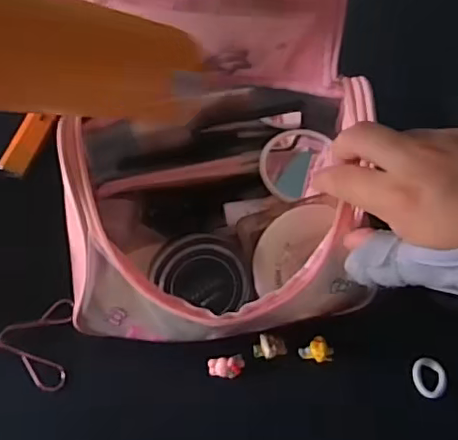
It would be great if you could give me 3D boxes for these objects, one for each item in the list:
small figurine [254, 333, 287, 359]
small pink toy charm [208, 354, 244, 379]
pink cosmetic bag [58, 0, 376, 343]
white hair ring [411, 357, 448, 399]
[{"bbox_3d":[0.031,0.097,0.438,0.024,0.009,0.018,9,61,7],"label":"small figurine"},{"bbox_3d":[-0.002,0.110,0.431,0.026,0.008,0.015,-7,60,-2],"label":"small pink toy charm"},{"bbox_3d":[-0.014,-0.051,0.359,0.195,0.228,0.193,0,60,2],"label":"pink cosmetic bag"},{"bbox_3d":[0.149,0.117,0.429,0.024,0.006,0.030,0,60,2],"label":"white hair ring"}]

